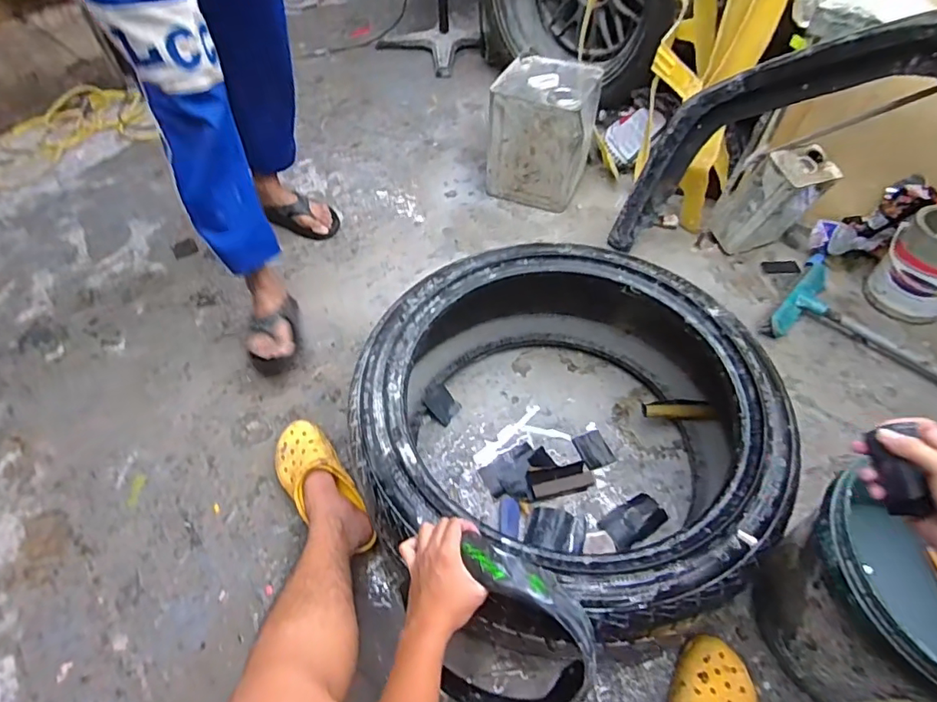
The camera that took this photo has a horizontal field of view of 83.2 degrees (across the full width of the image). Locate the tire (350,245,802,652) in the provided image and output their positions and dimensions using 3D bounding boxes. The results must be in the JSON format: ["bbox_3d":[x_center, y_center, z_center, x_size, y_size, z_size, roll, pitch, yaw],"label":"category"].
[{"bbox_3d":[0.151,0.109,0.917,0.662,0.257,0.694,-18,53,-12],"label":"tire"}]

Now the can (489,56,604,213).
[{"bbox_3d":[0.207,-0.595,1.443,0.245,0.295,0.263,19,54,15],"label":"can"}]

